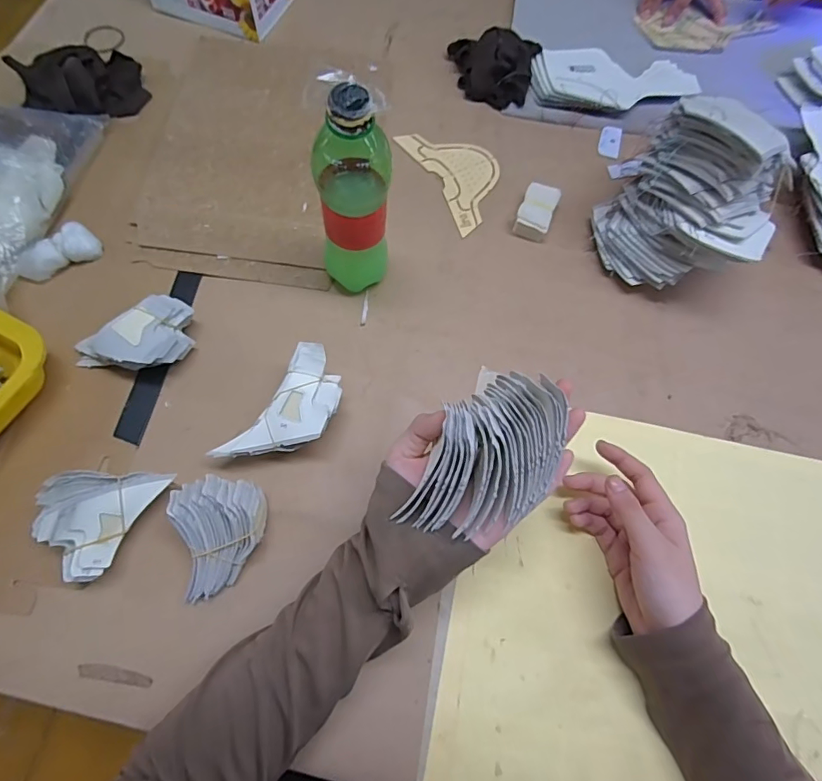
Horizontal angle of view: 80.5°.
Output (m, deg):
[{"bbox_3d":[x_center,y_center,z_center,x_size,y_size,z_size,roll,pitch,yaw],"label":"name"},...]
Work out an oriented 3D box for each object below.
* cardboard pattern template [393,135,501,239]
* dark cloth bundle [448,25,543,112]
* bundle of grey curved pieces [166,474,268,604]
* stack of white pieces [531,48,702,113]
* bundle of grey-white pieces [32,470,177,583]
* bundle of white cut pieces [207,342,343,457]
[{"bbox_3d":[0.058,-0.251,0.556,0.084,0.004,0.154,-25,71,-11],"label":"cardboard pattern template"},{"bbox_3d":[0.101,-0.397,0.593,0.104,0.050,0.075,5,68,0],"label":"dark cloth bundle"},{"bbox_3d":[-0.143,0.112,0.374,0.062,0.056,0.081,-8,69,-5],"label":"bundle of grey curved pieces"},{"bbox_3d":[0.252,-0.386,0.609,0.203,0.023,0.097,2,68,-1],"label":"stack of white pieces"},{"bbox_3d":[-0.249,0.092,0.379,0.072,0.051,0.093,25,70,8],"label":"bundle of grey-white pieces"},{"bbox_3d":[-0.099,0.024,0.413,0.060,0.052,0.115,32,71,10],"label":"bundle of white cut pieces"}]

